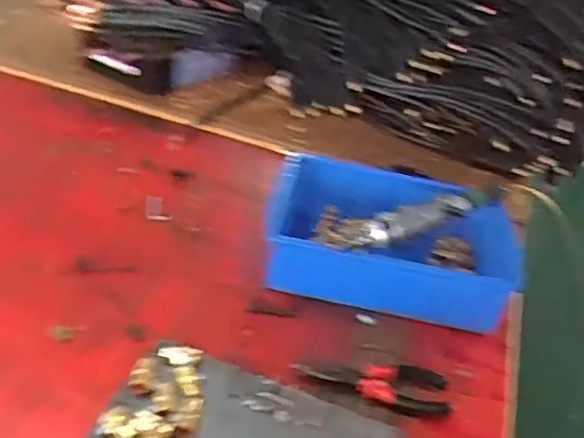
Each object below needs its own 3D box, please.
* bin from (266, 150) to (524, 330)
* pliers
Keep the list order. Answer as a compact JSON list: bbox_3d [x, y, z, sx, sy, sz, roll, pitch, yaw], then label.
[{"bbox_3d":[0.124,0.016,0.774,0.309,0.102,0.200,10,35,4],"label":"bin"},{"bbox_3d":[0.082,0.162,0.627,0.153,0.014,0.049,11,35,5],"label":"pliers"}]

